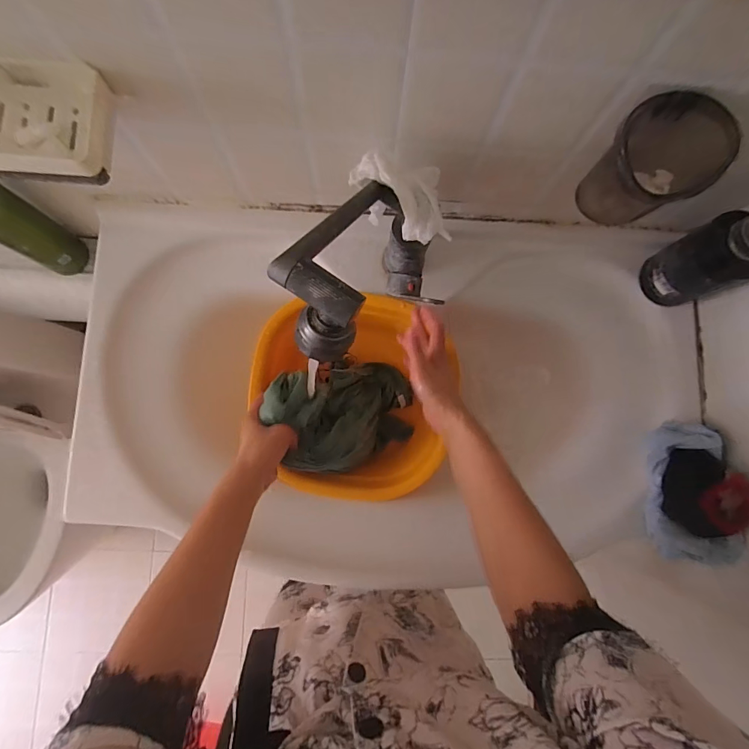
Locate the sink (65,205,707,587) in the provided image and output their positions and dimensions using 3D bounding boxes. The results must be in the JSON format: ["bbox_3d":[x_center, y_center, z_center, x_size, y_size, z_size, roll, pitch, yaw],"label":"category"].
[{"bbox_3d":[0.034,0.014,0.609,0.825,0.189,0.434,1,83,1],"label":"sink"}]

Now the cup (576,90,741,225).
[{"bbox_3d":[0.252,-0.190,0.379,0.096,0.095,0.079,-21,83,-2],"label":"cup"}]

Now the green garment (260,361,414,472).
[{"bbox_3d":[-0.036,0.054,0.565,0.183,0.166,0.143,-11,83,-1],"label":"green garment"}]

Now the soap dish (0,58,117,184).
[{"bbox_3d":[-0.305,-0.215,0.342,0.149,0.032,0.087,4,83,1],"label":"soap dish"}]

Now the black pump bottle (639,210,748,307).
[{"bbox_3d":[0.408,-0.140,0.489,0.071,0.194,0.079,-25,83,-3],"label":"black pump bottle"}]

